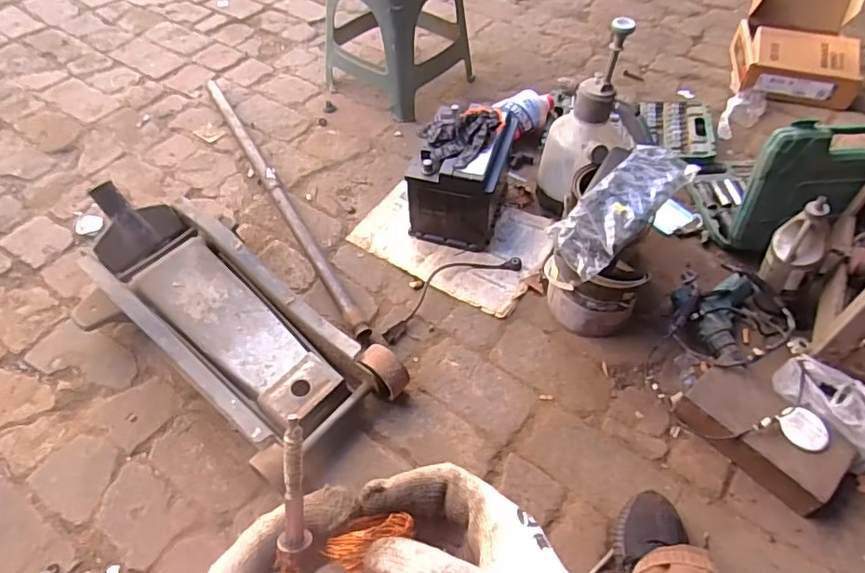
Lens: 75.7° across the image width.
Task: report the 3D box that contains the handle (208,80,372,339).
[{"bbox_3d":[-0.342,-0.213,1.217,0.033,0.037,0.874,-25,56,-19],"label":"handle"}]

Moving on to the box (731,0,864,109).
[{"bbox_3d":[0.910,-0.616,1.368,0.285,0.167,0.332,19,54,15],"label":"box"}]

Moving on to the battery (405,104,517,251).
[{"bbox_3d":[0.059,-0.213,1.118,0.164,0.189,0.210,14,53,11],"label":"battery"}]

